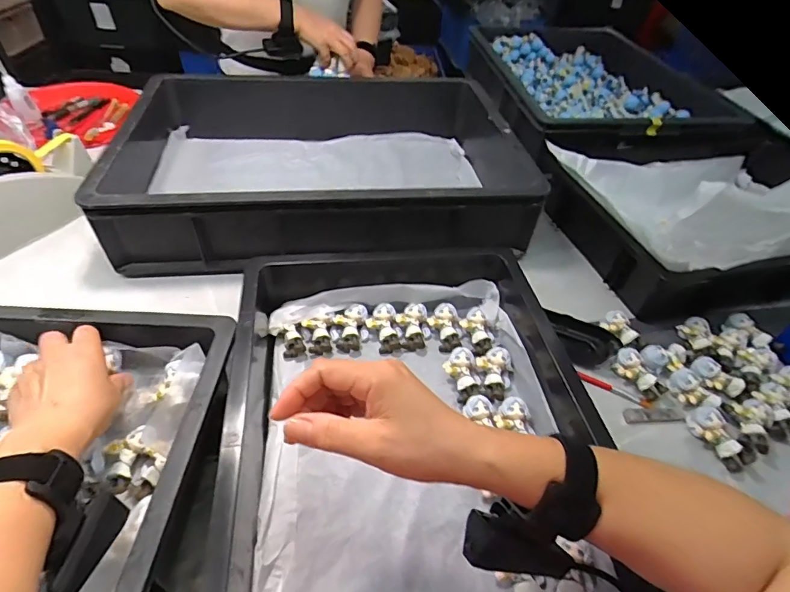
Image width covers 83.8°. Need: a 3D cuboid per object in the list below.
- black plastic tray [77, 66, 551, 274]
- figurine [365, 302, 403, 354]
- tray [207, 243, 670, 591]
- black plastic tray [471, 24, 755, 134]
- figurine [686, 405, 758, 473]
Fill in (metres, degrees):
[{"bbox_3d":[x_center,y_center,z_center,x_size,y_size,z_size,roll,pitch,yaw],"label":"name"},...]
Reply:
[{"bbox_3d":[-0.100,-0.211,0.693,0.556,0.130,0.384,-2,45,-7],"label":"black plastic tray"},{"bbox_3d":[-0.011,0.038,0.521,0.036,0.026,0.054,-14,48,-18],"label":"figurine"},{"bbox_3d":[0.020,0.122,0.400,0.321,0.091,0.496,-4,45,-9],"label":"tray"},{"bbox_3d":[0.366,-0.431,0.870,0.314,0.077,0.634,-2,45,-7],"label":"black plastic tray"},{"bbox_3d":[0.320,0.137,0.432,0.035,0.021,0.062,-13,47,-17],"label":"figurine"}]

